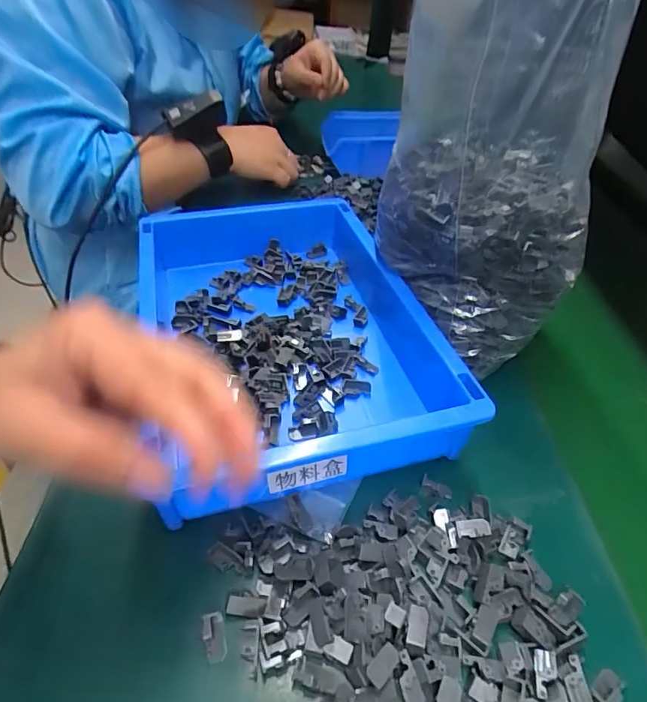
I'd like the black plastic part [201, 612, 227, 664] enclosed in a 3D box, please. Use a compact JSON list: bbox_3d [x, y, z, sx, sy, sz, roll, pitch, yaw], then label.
[{"bbox_3d":[-0.058,0.152,0.239,0.011,0.011,0.021,-9,45,-14],"label":"black plastic part"}]

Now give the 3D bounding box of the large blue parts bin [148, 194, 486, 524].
[{"bbox_3d":[-0.031,-0.027,0.374,0.216,0.064,0.313,-6,45,-11],"label":"large blue parts bin"}]

